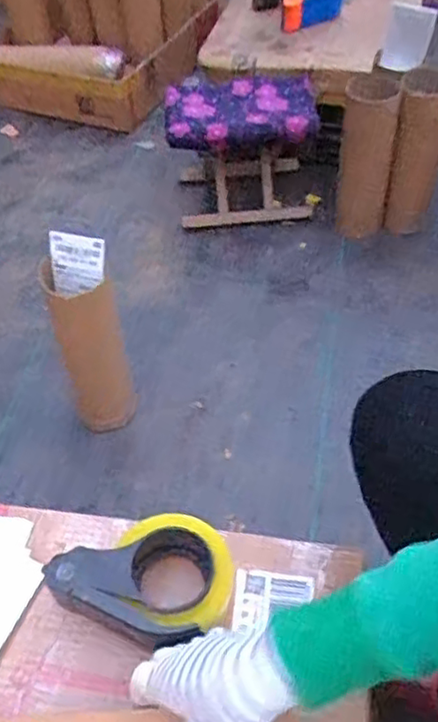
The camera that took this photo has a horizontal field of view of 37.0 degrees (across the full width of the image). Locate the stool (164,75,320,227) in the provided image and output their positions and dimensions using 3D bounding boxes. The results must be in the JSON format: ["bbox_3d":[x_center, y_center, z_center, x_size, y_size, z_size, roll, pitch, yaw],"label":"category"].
[{"bbox_3d":[0.048,-0.421,1.339,0.292,0.230,0.220,-3,50,0],"label":"stool"}]

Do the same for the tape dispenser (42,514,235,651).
[{"bbox_3d":[-0.065,0.201,0.614,0.154,0.065,0.114,16,53,16],"label":"tape dispenser"}]

